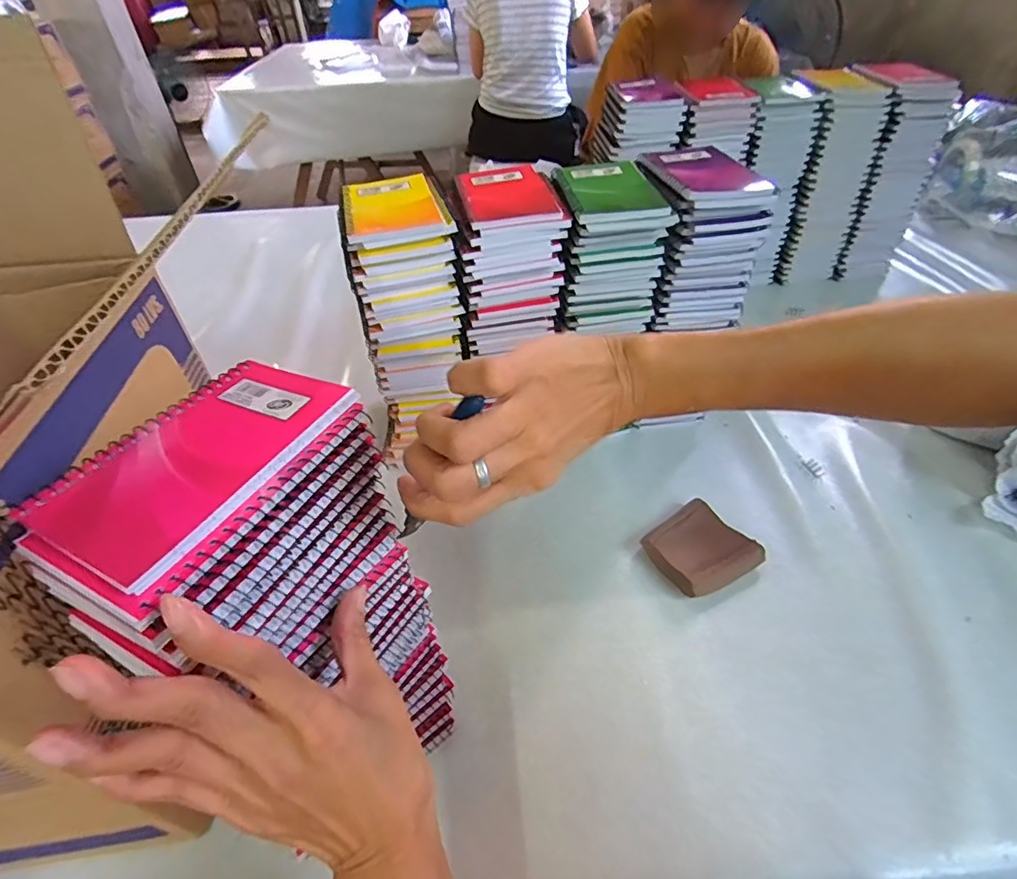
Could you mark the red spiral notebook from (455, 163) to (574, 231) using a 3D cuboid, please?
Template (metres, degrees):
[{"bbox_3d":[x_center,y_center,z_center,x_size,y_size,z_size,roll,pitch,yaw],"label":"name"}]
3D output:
[{"bbox_3d":[0.001,-0.231,0.503,0.088,0.009,0.128,-11,45,-4],"label":"red spiral notebook"}]

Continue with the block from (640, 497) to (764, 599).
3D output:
[{"bbox_3d":[0.187,0.106,0.520,0.092,0.024,0.085,-25,48,-23],"label":"block"}]

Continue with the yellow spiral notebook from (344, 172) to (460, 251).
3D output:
[{"bbox_3d":[-0.106,-0.215,0.491,0.091,0.016,0.120,-12,44,-11],"label":"yellow spiral notebook"}]

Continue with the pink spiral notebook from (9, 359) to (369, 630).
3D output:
[{"bbox_3d":[-0.142,0.009,0.248,0.094,0.008,0.135,20,47,22],"label":"pink spiral notebook"}]

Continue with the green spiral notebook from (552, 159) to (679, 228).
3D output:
[{"bbox_3d":[0.098,-0.235,0.507,0.090,0.017,0.133,-5,43,-3],"label":"green spiral notebook"}]

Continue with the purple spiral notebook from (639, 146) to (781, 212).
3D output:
[{"bbox_3d":[0.189,-0.258,0.521,0.096,0.018,0.132,-4,43,-2],"label":"purple spiral notebook"}]

